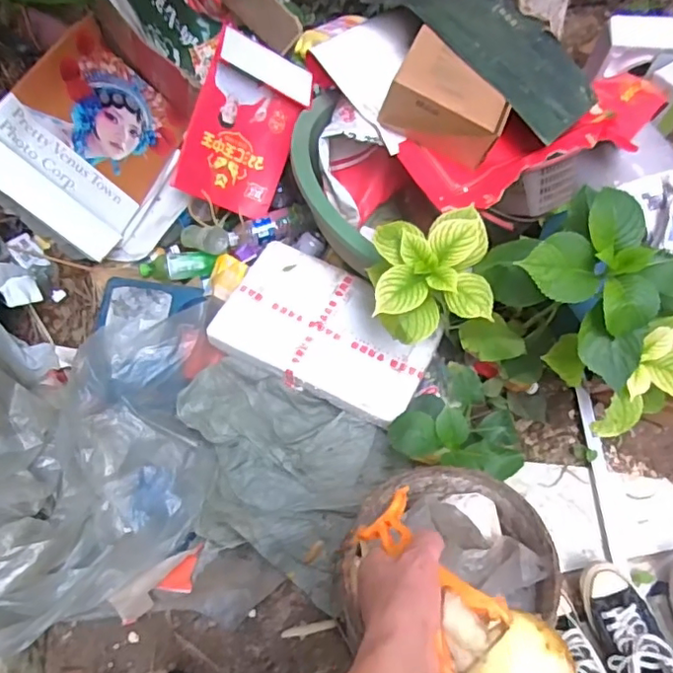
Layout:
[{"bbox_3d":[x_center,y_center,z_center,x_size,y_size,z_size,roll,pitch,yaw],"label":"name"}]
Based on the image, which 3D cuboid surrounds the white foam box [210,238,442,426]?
[{"bbox_3d":[-0.019,-0.016,1.256,0.451,0.066,0.286,25,64,12],"label":"white foam box"}]

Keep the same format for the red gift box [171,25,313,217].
[{"bbox_3d":[-0.208,-0.477,1.337,0.234,0.362,0.045,15,11,-32],"label":"red gift box"}]

